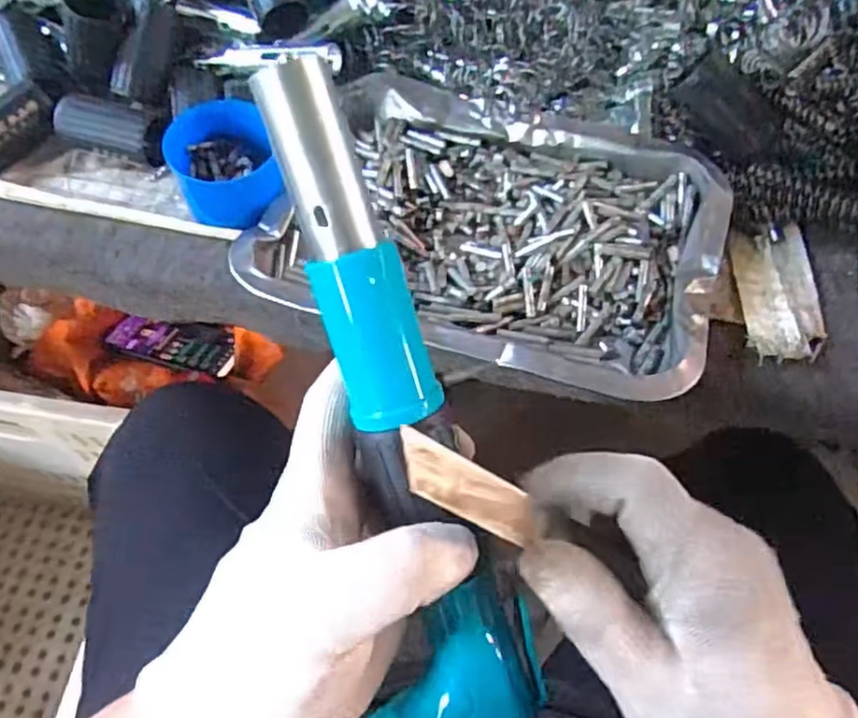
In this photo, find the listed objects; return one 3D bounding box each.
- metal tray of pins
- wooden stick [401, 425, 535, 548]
[{"bbox_3d":[0.036,-0.075,0.393,0.243,0.038,0.178,18,63,11],"label":"metal tray of pins"},{"bbox_3d":[0.012,0.041,0.217,0.056,0.004,0.018,35,60,-24],"label":"wooden stick"}]

